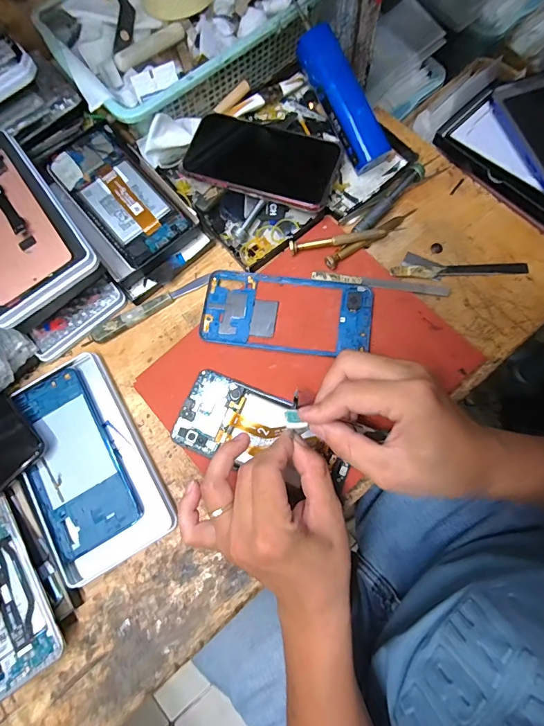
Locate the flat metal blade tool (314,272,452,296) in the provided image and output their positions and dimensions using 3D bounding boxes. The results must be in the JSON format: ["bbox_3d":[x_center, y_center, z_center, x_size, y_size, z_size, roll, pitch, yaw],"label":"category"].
[{"bbox_3d":[0.102,-0.075,0.368,0.127,0.004,0.009,8,77,6],"label":"flat metal blade tool"}]

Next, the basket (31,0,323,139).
[{"bbox_3d":[-0.093,-0.368,0.408,0.271,0.066,0.195,-34,76,-5],"label":"basket"}]

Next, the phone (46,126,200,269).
[{"bbox_3d":[-0.154,-0.172,0.398,0.079,0.008,0.158,-41,79,-8],"label":"phone"}]

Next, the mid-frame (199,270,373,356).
[{"bbox_3d":[0.013,-0.047,0.370,0.159,0.004,0.073,6,77,6],"label":"mid-frame"}]

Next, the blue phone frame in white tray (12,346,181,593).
[{"bbox_3d":[-0.167,0.087,0.349,0.103,0.018,0.182,-31,76,-4],"label":"blue phone frame in white tray"}]

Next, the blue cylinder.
[{"bbox_3d":[0.070,-0.255,0.382,0.035,0.030,0.136,-30,96,-5],"label":"blue cylinder"}]

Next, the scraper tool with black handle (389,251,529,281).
[{"bbox_3d":[0.179,-0.091,0.378,0.125,0.011,0.026,5,76,5],"label":"scraper tool with black handle"}]

